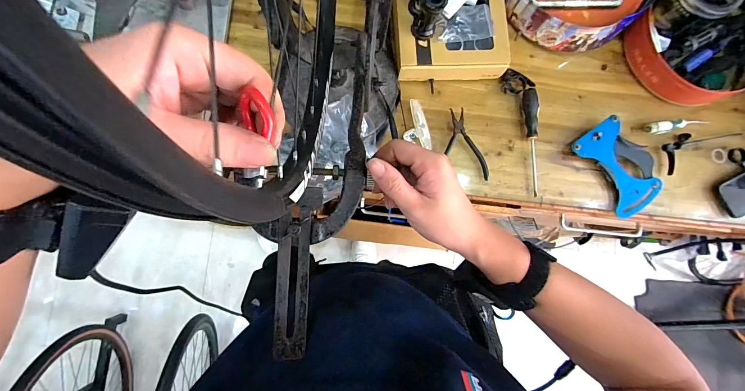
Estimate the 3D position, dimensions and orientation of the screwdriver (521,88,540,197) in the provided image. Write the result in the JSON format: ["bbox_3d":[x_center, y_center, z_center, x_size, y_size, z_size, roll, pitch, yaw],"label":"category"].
[{"bbox_3d":[0.336,-0.112,0.662,0.027,0.038,0.216,-5,83,-3],"label":"screwdriver"}]

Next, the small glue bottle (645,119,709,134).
[{"bbox_3d":[0.654,-0.150,0.685,0.144,0.022,0.025,-8,83,-3],"label":"small glue bottle"}]

